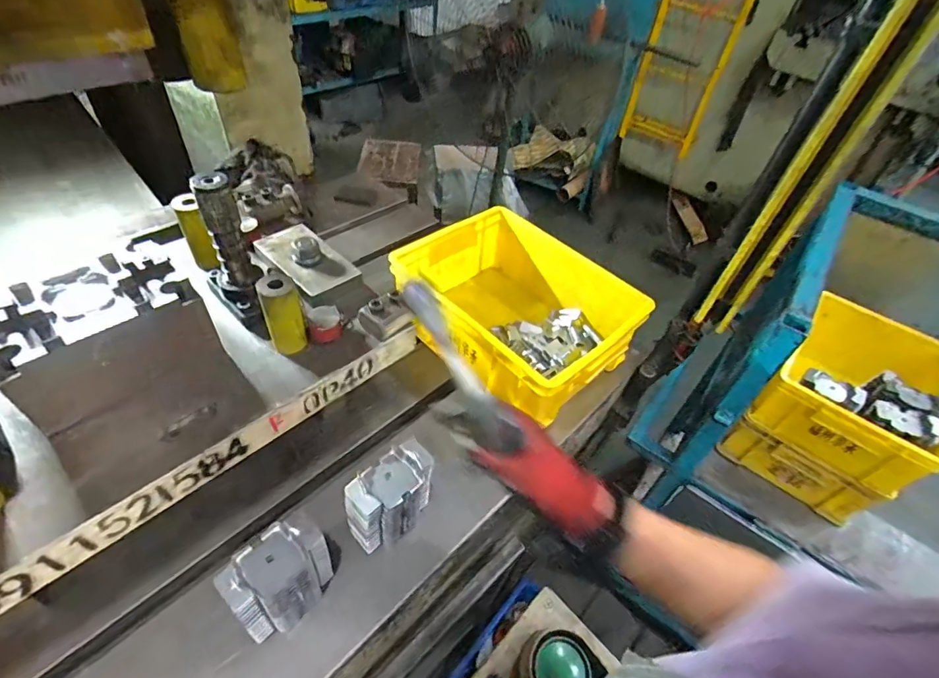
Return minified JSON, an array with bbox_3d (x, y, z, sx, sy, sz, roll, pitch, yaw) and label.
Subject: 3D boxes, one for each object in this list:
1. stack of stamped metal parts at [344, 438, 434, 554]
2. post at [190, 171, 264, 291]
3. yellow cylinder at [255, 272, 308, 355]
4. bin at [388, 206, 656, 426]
[{"bbox_3d":[-0.087,0.177,0.517,0.101,0.109,0.052,-29,56,-30],"label":"stack of stamped metal parts"},{"bbox_3d":[-0.285,-0.123,0.553,0.045,0.143,0.036,-17,51,-22],"label":"post"},{"bbox_3d":[-0.215,-0.029,0.545,0.040,0.094,0.034,-17,51,-22],"label":"yellow cylinder"},{"bbox_3d":[0.070,-0.039,0.765,0.259,0.153,0.335,-33,58,-32],"label":"bin"}]

